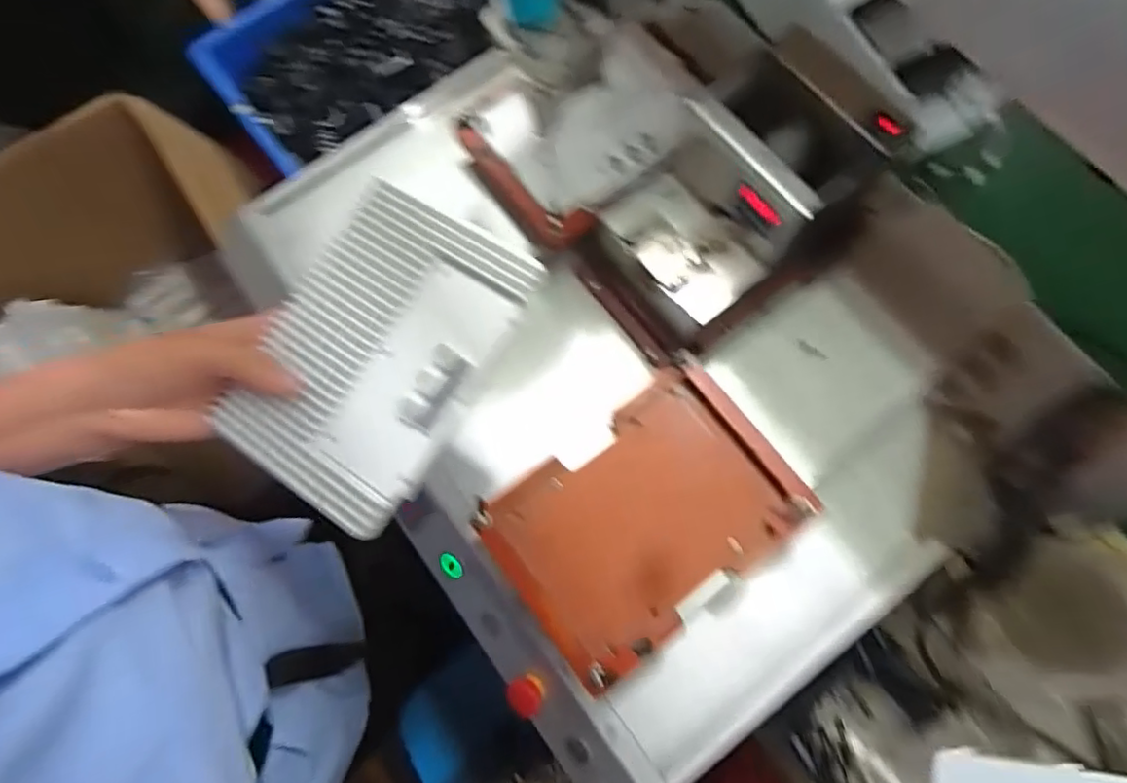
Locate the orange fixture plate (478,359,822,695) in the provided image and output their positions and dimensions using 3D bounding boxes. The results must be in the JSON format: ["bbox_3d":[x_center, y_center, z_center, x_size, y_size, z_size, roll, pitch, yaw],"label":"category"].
[{"bbox_3d":[0.062,0.096,0.468,0.216,0.021,0.151,-37,76,-8],"label":"orange fixture plate"}]

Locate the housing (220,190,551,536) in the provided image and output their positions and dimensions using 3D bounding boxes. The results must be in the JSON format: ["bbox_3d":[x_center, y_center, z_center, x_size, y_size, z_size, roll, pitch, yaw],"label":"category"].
[{"bbox_3d":[-0.112,-0.023,0.359,0.126,0.031,0.178,30,77,9],"label":"housing"}]

